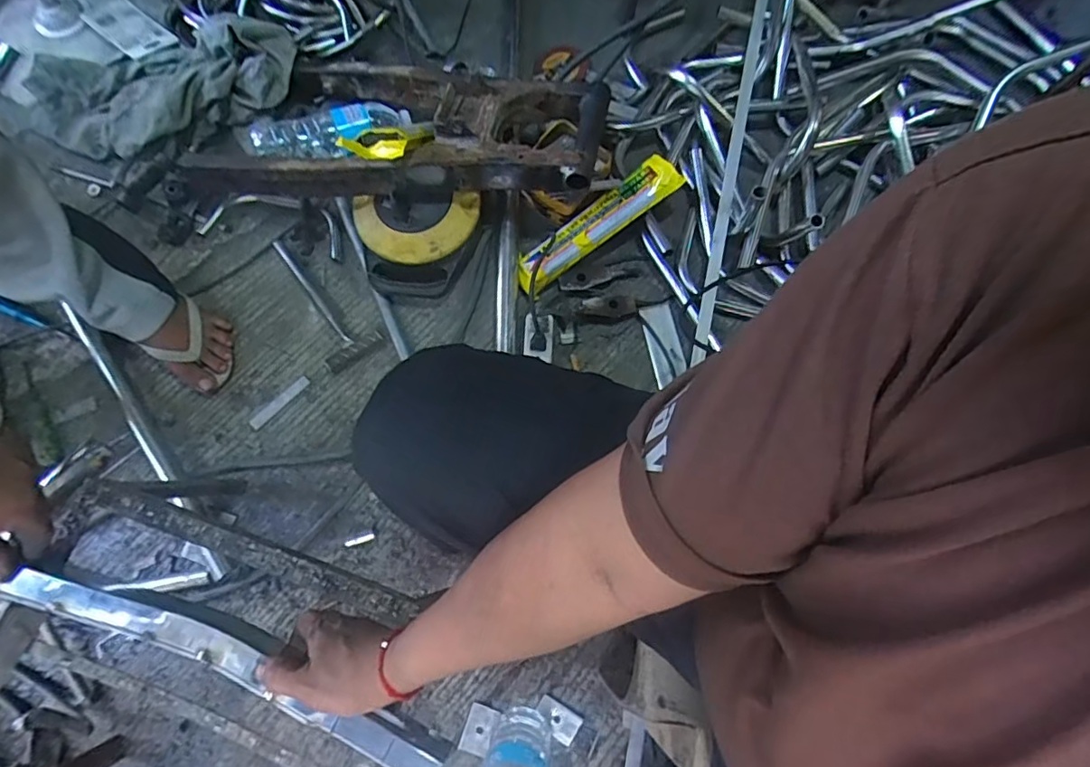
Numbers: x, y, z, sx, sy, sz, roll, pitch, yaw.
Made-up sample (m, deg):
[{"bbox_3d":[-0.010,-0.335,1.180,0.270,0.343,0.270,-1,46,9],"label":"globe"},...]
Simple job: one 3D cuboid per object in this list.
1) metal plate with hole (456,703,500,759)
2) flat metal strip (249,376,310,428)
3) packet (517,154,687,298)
[{"bbox_3d":[-0.089,0.469,0.749,0.039,0.005,0.060,19,75,5],"label":"metal plate with hole"},{"bbox_3d":[-0.414,0.029,0.864,0.108,0.004,0.020,-44,75,-8],"label":"flat metal strip"},{"bbox_3d":[0.077,-0.246,0.862,0.294,0.034,0.062,-36,75,11],"label":"packet"}]

